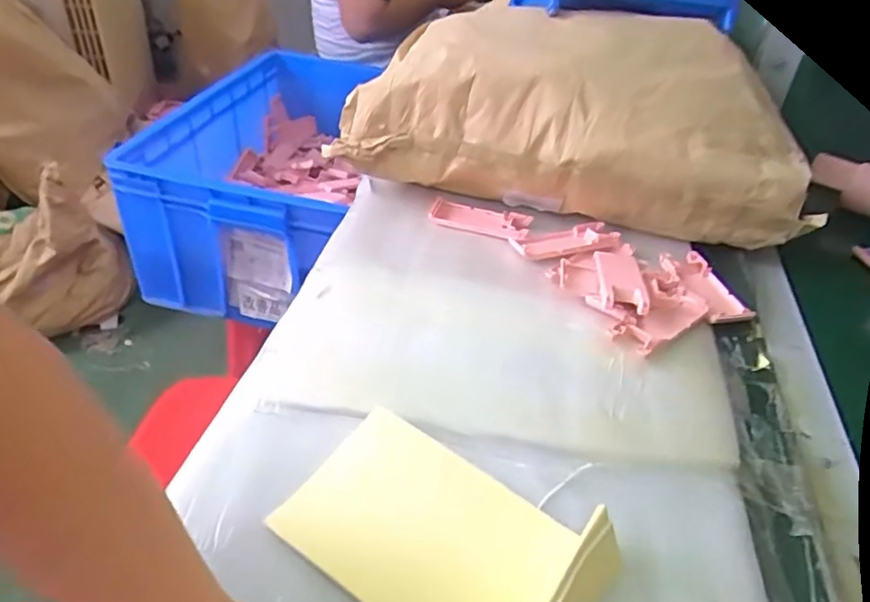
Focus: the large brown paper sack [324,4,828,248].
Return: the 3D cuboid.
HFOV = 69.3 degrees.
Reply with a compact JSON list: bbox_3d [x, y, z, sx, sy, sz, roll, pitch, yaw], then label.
[{"bbox_3d":[0.152,-0.207,0.689,0.446,0.175,0.252,11,39,8],"label":"large brown paper sack"}]

